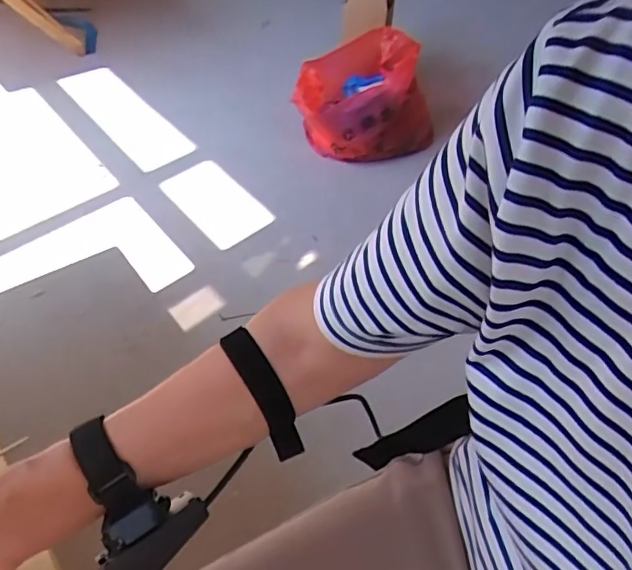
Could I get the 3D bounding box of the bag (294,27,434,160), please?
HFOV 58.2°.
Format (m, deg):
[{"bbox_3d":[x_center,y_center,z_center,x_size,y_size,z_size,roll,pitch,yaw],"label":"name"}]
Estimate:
[{"bbox_3d":[0.148,-0.538,1.619,0.393,0.272,0.291,5,47,0],"label":"bag"}]

